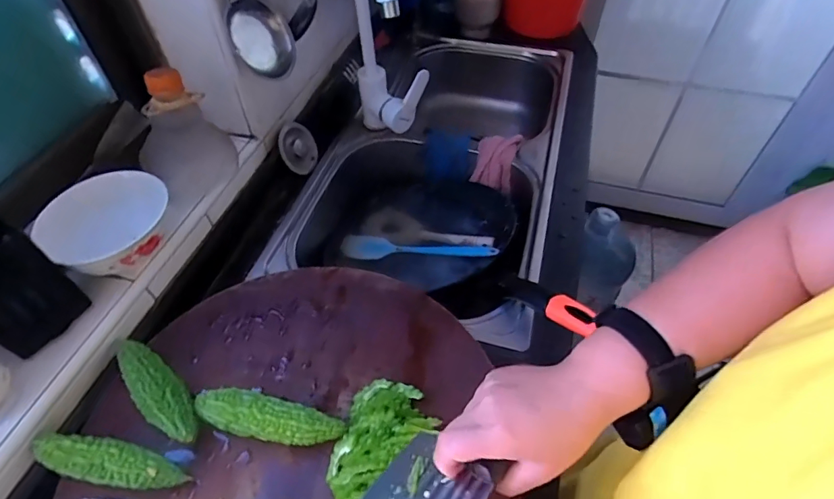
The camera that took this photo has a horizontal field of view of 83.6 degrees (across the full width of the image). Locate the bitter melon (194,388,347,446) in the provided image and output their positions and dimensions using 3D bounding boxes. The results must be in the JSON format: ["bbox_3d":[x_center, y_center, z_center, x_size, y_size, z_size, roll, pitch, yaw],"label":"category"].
[{"bbox_3d":[-0.140,0.165,0.449,0.140,0.040,0.037,8,52,8],"label":"bitter melon"}]

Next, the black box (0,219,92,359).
[{"bbox_3d":[-0.396,0.046,0.458,0.047,0.139,0.087,23,55,19],"label":"black box"}]

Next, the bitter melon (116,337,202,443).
[{"bbox_3d":[-0.262,0.138,0.470,0.147,0.041,0.040,34,60,25],"label":"bitter melon"}]

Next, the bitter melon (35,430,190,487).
[{"bbox_3d":[-0.279,0.194,0.426,0.143,0.035,0.034,5,52,5],"label":"bitter melon"}]

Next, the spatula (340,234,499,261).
[{"bbox_3d":[0.001,-0.002,0.784,0.259,0.029,0.046,7,52,7],"label":"spatula"}]

